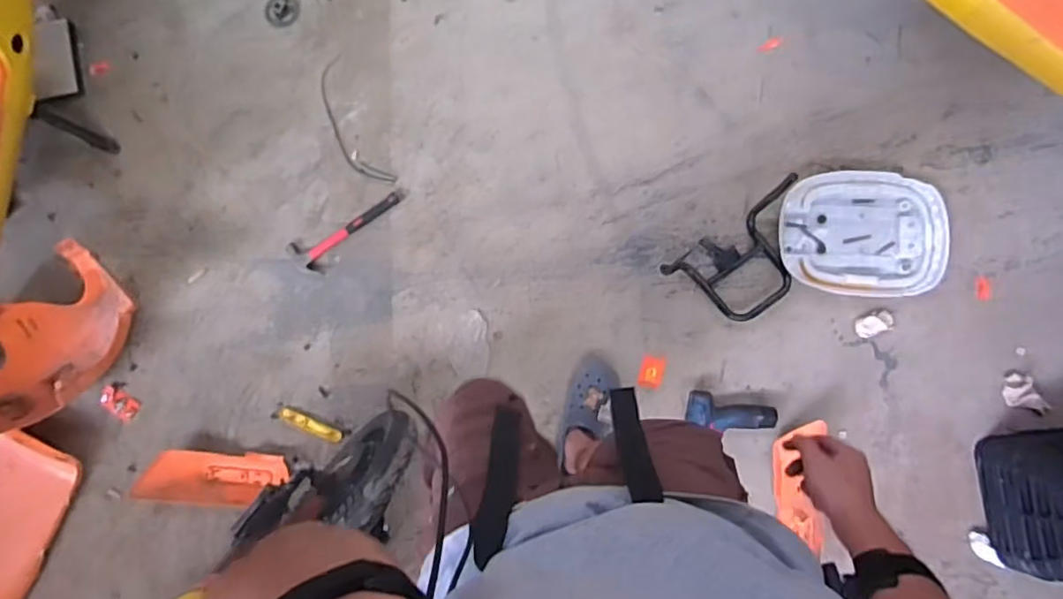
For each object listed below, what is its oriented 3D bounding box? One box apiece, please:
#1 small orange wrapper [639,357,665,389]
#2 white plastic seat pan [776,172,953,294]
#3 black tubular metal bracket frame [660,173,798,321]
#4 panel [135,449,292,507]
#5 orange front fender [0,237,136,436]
[{"bbox_3d":[0.268,0.162,1.396,0.052,0.006,0.069,10,86,-2],"label":"small orange wrapper"},{"bbox_3d":[0.736,-0.146,1.393,0.375,0.038,0.269,1,85,1],"label":"white plastic seat pan"},{"bbox_3d":[0.464,-0.073,1.340,0.314,0.130,0.209,-36,86,-2],"label":"black tubular metal bracket frame"},{"bbox_3d":[-0.678,0.383,1.340,0.295,0.042,0.110,3,85,1],"label":"panel"},{"bbox_3d":[-1.001,0.101,1.278,0.181,0.181,0.409,39,87,4],"label":"orange front fender"}]

